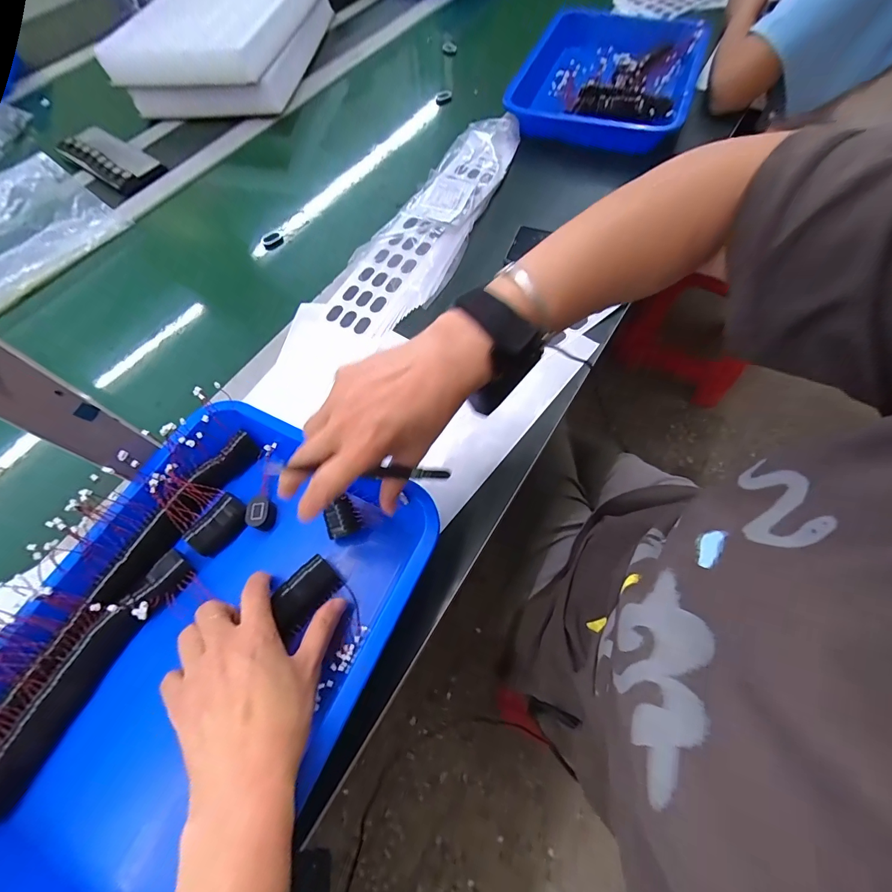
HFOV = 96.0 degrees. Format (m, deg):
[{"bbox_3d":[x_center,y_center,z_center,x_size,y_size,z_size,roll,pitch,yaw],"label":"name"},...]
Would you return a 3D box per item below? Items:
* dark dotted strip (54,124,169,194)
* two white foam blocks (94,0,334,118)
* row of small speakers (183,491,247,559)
[{"bbox_3d":[-0.554,-0.475,0.663,0.213,0.022,0.075,32,69,17],"label":"dark dotted strip"},{"bbox_3d":[-0.425,-0.802,0.776,0.311,0.097,0.420,4,64,5],"label":"two white foam blocks"},{"bbox_3d":[-0.209,0.072,0.369,0.029,0.022,0.053,34,70,18],"label":"row of small speakers"}]

